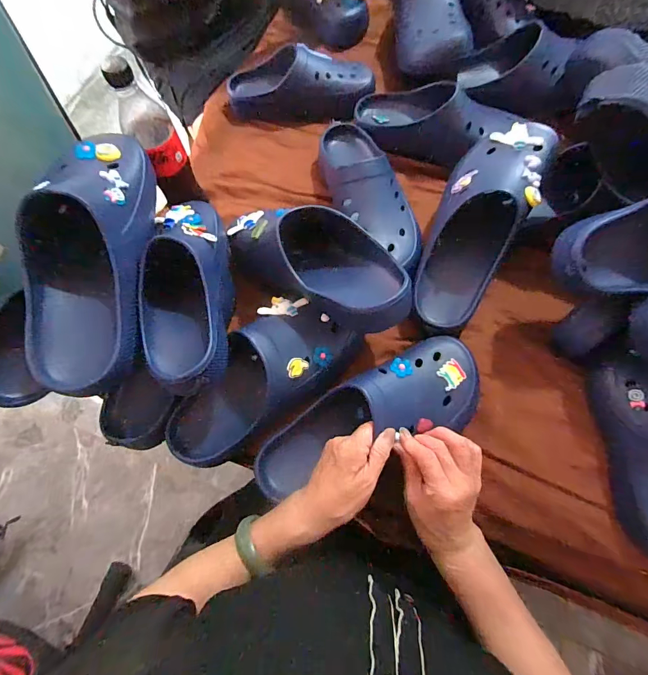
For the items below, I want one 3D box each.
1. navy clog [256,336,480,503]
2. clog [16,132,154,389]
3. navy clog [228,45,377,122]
[{"bbox_3d":[0.051,0.092,0.432,0.281,0.083,0.102,-27,70,2],"label":"navy clog"},{"bbox_3d":[-0.240,-0.100,0.382,0.083,0.104,0.300,-2,68,2],"label":"clog"},{"bbox_3d":[-0.047,-0.439,0.655,0.259,0.077,0.088,8,69,6],"label":"navy clog"}]

